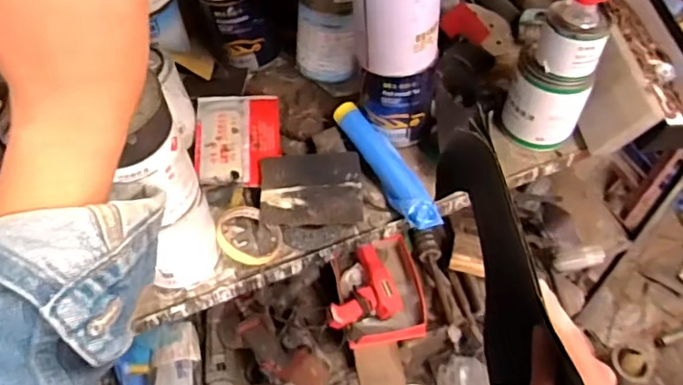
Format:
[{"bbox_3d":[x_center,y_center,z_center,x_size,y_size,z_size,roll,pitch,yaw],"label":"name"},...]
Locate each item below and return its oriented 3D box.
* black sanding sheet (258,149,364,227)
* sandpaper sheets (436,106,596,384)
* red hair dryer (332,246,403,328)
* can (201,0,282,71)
[{"bbox_3d":[-0.041,-0.006,0.775,0.137,0.015,0.107,-5,62,-1],"label":"black sanding sheet"},{"bbox_3d":[0.131,0.056,0.481,0.041,0.109,0.224,-17,94,-14],"label":"sandpaper sheets"},{"bbox_3d":[0.031,0.193,1.096,0.159,0.055,0.132,-24,56,-19],"label":"red hair dryer"},{"bbox_3d":[-0.157,-0.281,0.906,0.106,0.135,0.117,0,51,-1],"label":"can"}]

